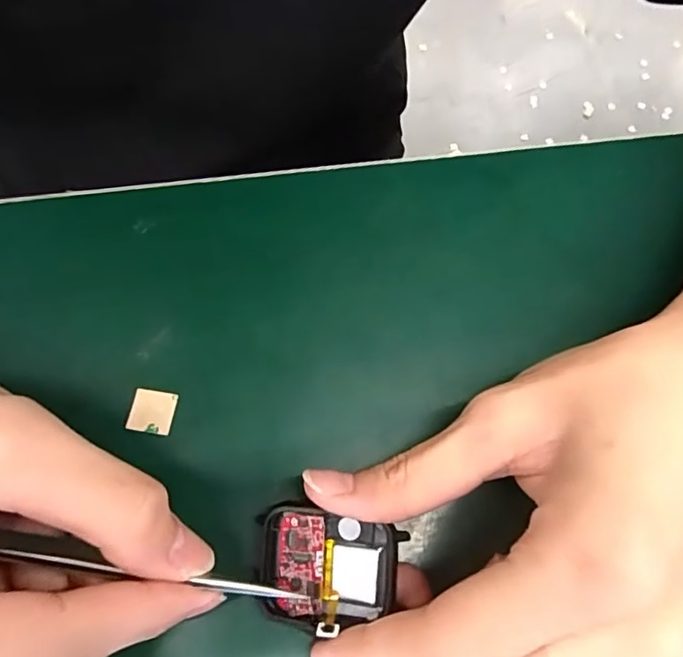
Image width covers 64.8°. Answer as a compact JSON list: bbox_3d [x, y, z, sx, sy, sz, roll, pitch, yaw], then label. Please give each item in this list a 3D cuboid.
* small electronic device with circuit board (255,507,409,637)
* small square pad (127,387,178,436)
[{"bbox_3d":[-0.007,0.077,0.173,0.048,0.013,0.035,7,84,14],"label":"small electronic device with circuit board"},{"bbox_3d":[-0.069,0.030,0.196,0.016,0.004,0.016,8,69,0],"label":"small square pad"}]

